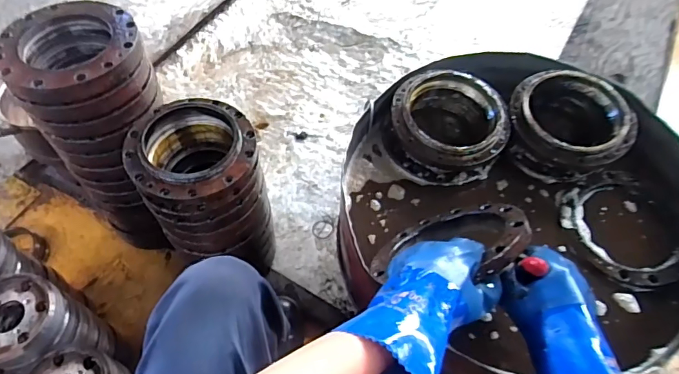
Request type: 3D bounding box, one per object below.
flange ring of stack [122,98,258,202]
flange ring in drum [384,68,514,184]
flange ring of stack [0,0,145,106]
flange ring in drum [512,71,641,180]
[{"bbox_3d":[-0.233,-0.065,0.724,0.193,0.039,0.189,-18,59,-12],"label":"flange ring of stack"},{"bbox_3d":[0.184,-0.107,0.791,0.196,0.081,0.195,0,57,0],"label":"flange ring in drum"},{"bbox_3d":[-0.405,-0.210,0.693,0.194,0.035,0.201,0,57,0],"label":"flange ring of stack"},{"bbox_3d":[0.384,-0.115,0.782,0.188,0.087,0.197,-10,58,-7],"label":"flange ring in drum"}]

